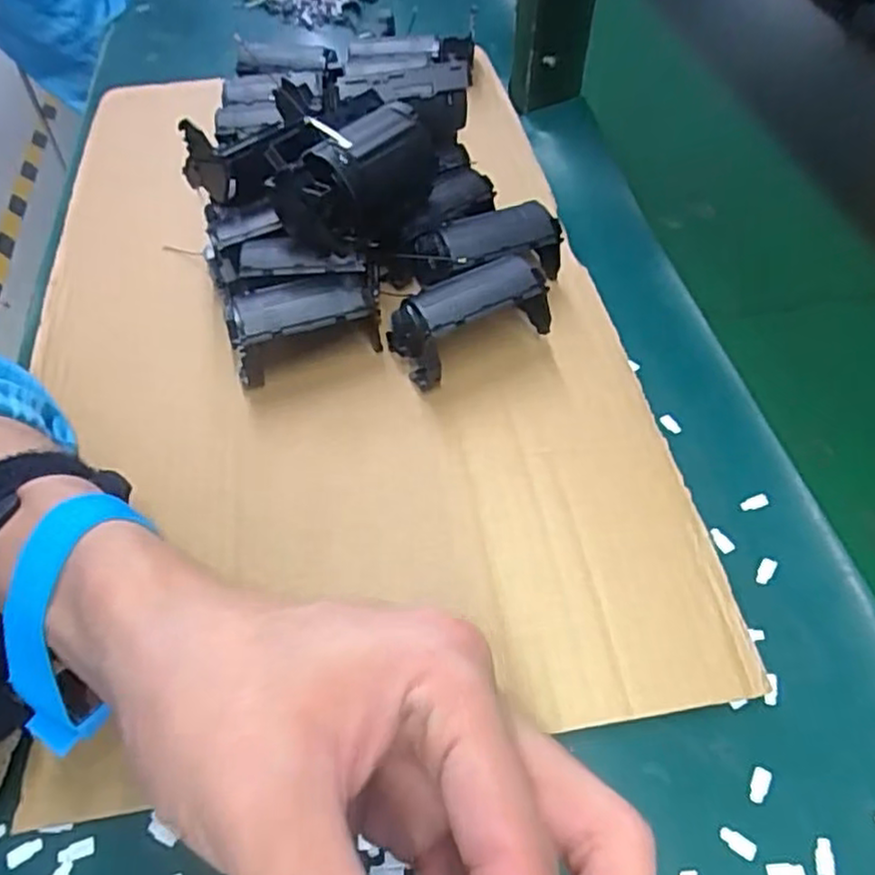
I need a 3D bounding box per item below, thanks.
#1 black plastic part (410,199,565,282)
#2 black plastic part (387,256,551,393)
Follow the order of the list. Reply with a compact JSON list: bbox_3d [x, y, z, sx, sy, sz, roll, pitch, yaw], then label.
[{"bbox_3d":[0.027,-0.092,0.365,0.077,0.044,0.025,-20,55,-13],"label":"black plastic part"},{"bbox_3d":[0.015,-0.059,0.336,0.069,0.045,0.039,-22,55,-14],"label":"black plastic part"}]

